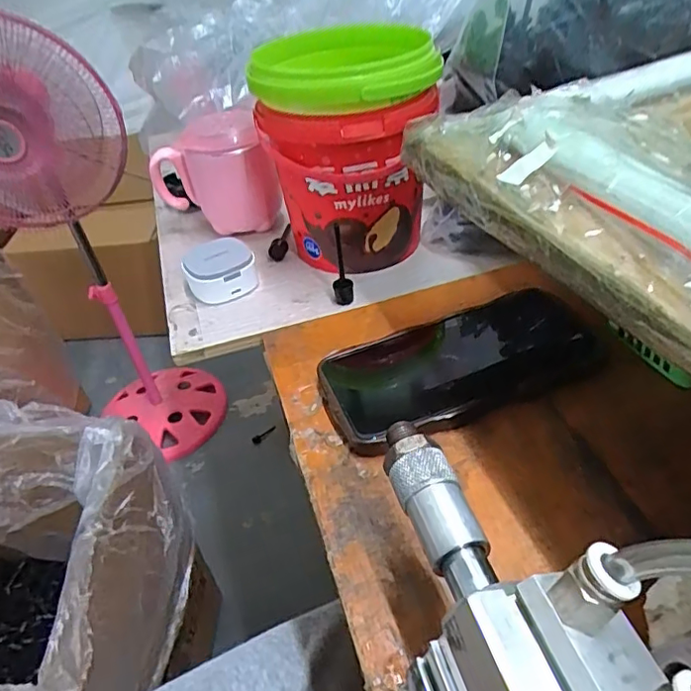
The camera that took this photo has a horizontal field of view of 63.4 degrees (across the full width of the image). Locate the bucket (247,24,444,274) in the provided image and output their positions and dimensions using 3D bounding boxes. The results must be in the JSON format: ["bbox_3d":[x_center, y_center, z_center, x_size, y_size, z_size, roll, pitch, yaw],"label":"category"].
[{"bbox_3d":[0.001,-0.149,0.432,0.122,0.156,0.120,-10,40,-3],"label":"bucket"}]

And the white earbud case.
[{"bbox_3d":[-0.100,-0.062,0.448,0.053,0.028,0.054,-13,40,-7],"label":"white earbud case"}]

